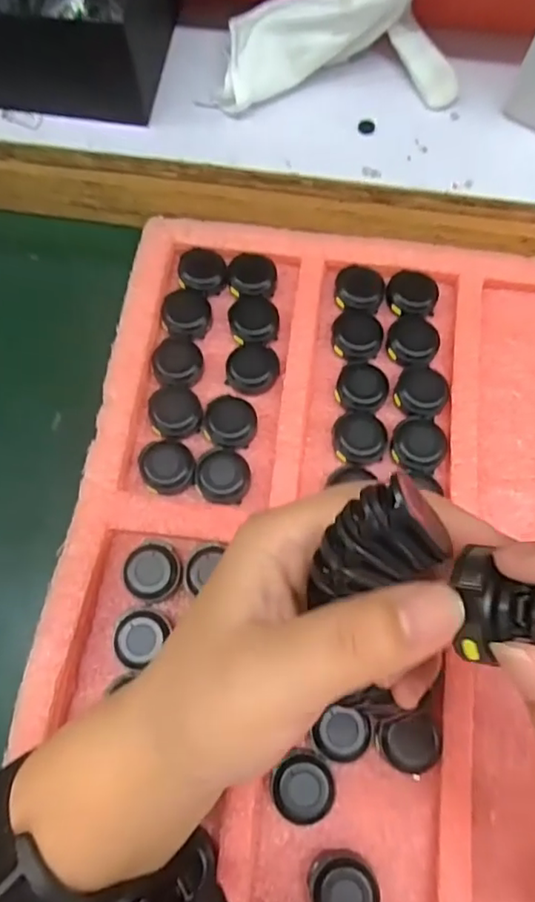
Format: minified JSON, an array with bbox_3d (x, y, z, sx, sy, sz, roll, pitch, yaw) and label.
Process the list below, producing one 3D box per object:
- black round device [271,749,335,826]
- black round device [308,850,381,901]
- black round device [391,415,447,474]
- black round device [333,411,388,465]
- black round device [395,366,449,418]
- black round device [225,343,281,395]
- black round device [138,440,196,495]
[{"bbox_3d":[0.017,0.155,0.270,0.028,0.012,0.029,0,72,0],"label":"black round device"},{"bbox_3d":[0.033,0.194,0.256,0.029,0.015,0.025,1,72,0],"label":"black round device"},{"bbox_3d":[0.084,-0.004,0.323,0.029,0.010,0.032,22,74,6],"label":"black round device"},{"bbox_3d":[0.052,-0.008,0.325,0.030,0.012,0.029,0,72,0],"label":"black round device"},{"bbox_3d":[0.088,-0.036,0.332,0.029,0.013,0.032,1,72,0],"label":"black round device"},{"bbox_3d":[-0.008,-0.048,0.338,0.030,0.009,0.030,0,72,0],"label":"black round device"},{"bbox_3d":[-0.055,0.008,0.319,0.029,0.012,0.030,0,72,0],"label":"black round device"}]

